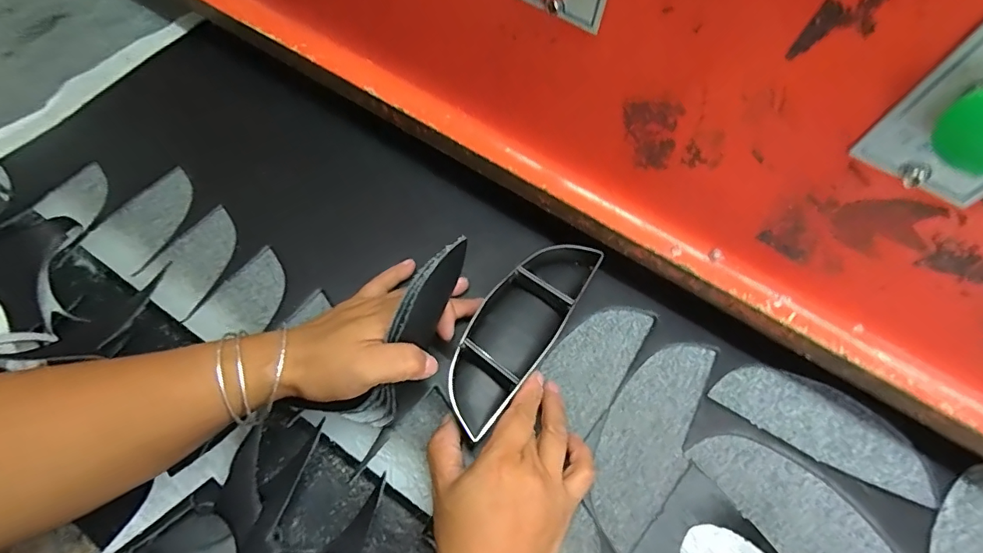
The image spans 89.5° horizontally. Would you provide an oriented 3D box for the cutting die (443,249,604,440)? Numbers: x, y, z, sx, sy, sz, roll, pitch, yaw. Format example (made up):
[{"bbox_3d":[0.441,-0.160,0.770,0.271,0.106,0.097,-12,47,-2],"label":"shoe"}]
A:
[{"bbox_3d":[0.020,0.037,0.388,0.062,0.025,0.177,34,68,14],"label":"cutting die"}]

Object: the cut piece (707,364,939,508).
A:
[{"bbox_3d":[0.266,0.116,0.397,0.168,0.006,0.063,24,63,8],"label":"cut piece"}]

